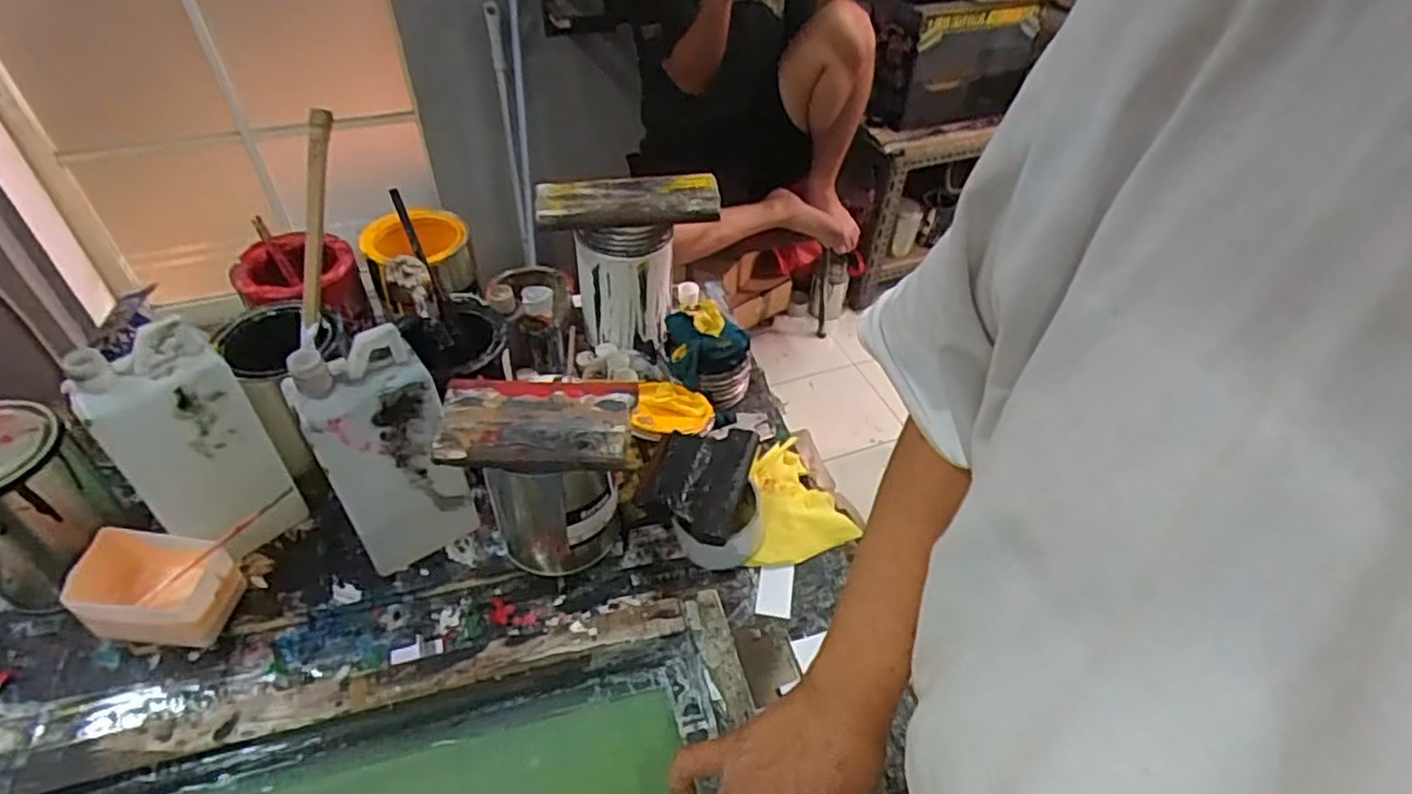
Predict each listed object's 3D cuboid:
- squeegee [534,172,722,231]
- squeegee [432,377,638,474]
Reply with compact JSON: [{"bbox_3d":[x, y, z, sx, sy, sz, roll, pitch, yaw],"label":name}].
[{"bbox_3d":[-0.083,-0.211,0.775,0.192,0.023,0.083,-4,44,-7],"label":"squeegee"},{"bbox_3d":[-0.131,0.020,0.561,0.145,0.019,0.084,2,43,-1],"label":"squeegee"}]

